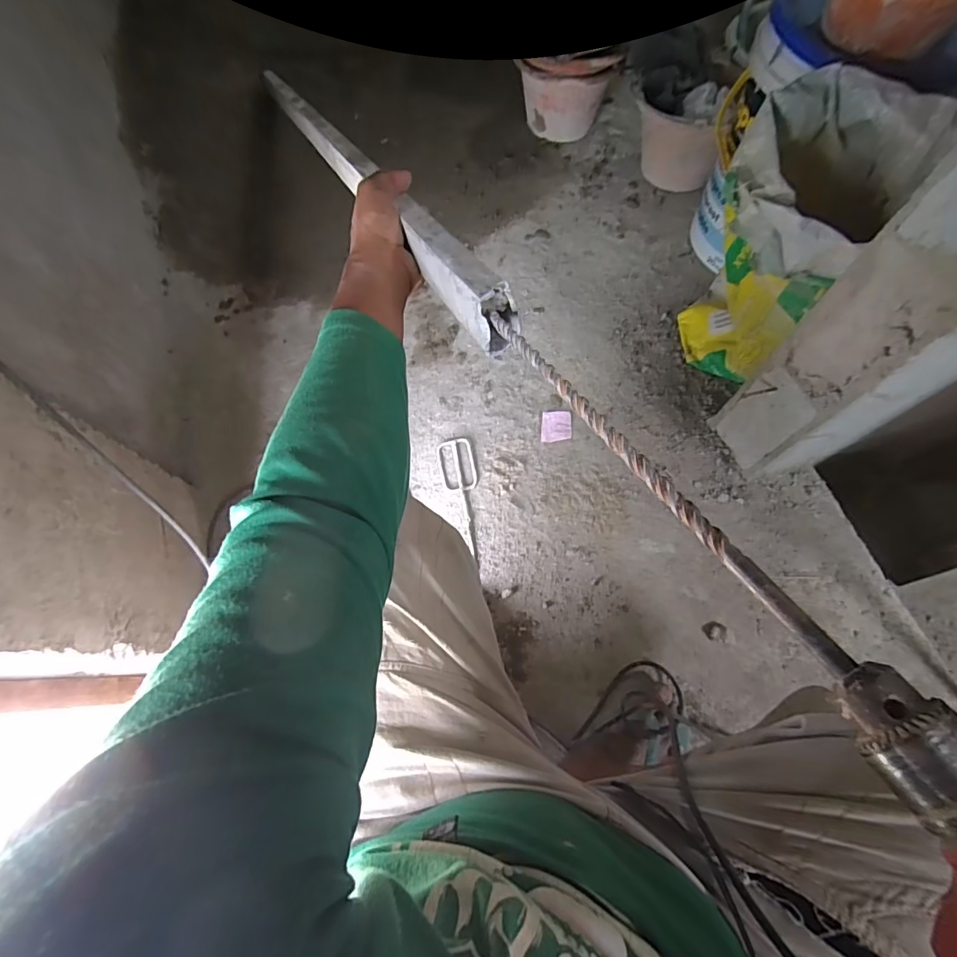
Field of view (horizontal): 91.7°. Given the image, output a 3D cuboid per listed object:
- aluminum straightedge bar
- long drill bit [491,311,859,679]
[{"bbox_3d":[-0.217,-0.489,0.675,0.039,0.034,1.172,-25,51,-7],"label":"aluminum straightedge bar"},{"bbox_3d":[0.075,-0.021,0.248,0.013,0.008,0.268,-29,56,-8],"label":"long drill bit"}]

